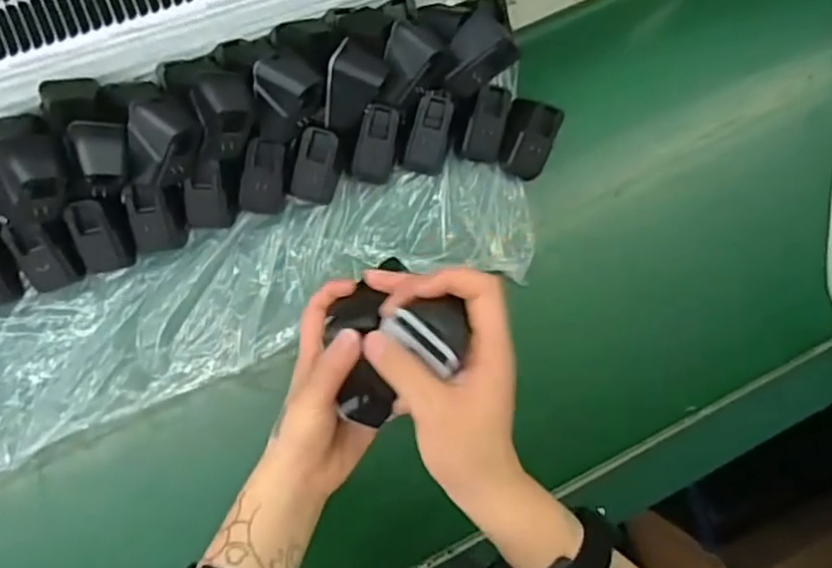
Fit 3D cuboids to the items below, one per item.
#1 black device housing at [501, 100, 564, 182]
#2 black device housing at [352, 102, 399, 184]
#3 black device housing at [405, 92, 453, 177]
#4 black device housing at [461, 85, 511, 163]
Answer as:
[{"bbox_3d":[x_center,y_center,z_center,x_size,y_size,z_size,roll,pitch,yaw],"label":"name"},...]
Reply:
[{"bbox_3d":[0.100,-0.129,0.588,0.045,0.031,0.066,18,86,-6],"label":"black device housing"},{"bbox_3d":[-0.034,-0.123,0.571,0.035,0.025,0.072,7,121,-6],"label":"black device housing"},{"bbox_3d":[0.013,-0.132,0.576,0.034,0.020,0.071,11,112,-6],"label":"black device housing"},{"bbox_3d":[0.061,-0.140,0.585,0.034,0.019,0.070,10,110,-7],"label":"black device housing"}]

